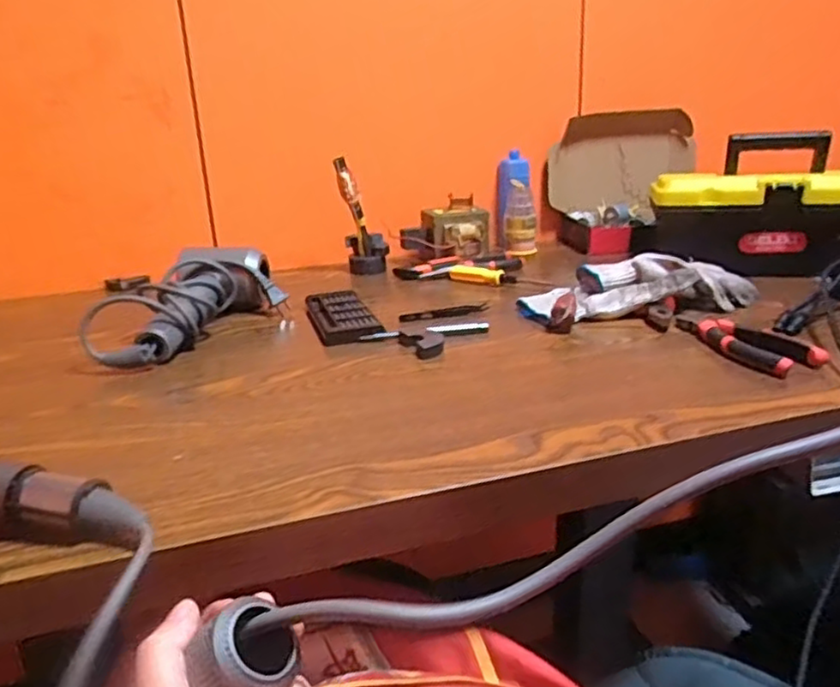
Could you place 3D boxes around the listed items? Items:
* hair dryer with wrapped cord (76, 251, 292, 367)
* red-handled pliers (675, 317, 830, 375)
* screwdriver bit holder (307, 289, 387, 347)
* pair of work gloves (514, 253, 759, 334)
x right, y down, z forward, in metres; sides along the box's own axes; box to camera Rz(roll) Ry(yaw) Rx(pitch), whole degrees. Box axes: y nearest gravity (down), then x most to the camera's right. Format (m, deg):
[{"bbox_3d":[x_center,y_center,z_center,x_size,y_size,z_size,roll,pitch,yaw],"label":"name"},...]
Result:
[{"bbox_3d":[-0.258,-0.043,0.741,0.115,0.076,0.251,9,23,30],"label":"hair dryer with wrapped cord"},{"bbox_3d":[0.301,-0.005,0.645,0.051,0.014,0.149,-10,21,-19],"label":"red-handled pliers"},{"bbox_3d":[-0.090,-0.032,0.775,0.065,0.020,0.143,-9,20,-16],"label":"screwdriver bit holder"},{"bbox_3d":[0.243,-0.067,0.775,0.256,0.056,0.128,-6,20,-8],"label":"pair of work gloves"}]

